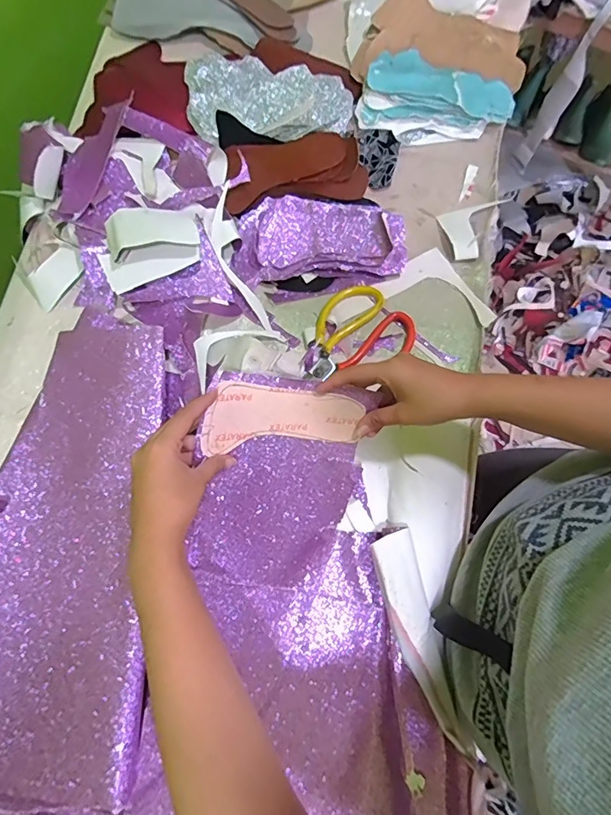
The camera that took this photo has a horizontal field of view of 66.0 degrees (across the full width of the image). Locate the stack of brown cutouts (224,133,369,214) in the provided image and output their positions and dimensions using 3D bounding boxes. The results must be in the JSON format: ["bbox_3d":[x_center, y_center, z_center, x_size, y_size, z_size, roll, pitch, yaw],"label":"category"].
[{"bbox_3d":[-0.013,-0.303,0.597,0.174,0.032,0.083,-7,95,0],"label":"stack of brown cutouts"}]

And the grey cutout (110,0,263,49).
[{"bbox_3d":[-0.173,-0.602,0.703,0.236,0.032,0.112,13,75,5],"label":"grey cutout"}]

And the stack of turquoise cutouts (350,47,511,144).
[{"bbox_3d":[0.179,-0.418,0.644,0.196,0.042,0.123,22,76,8],"label":"stack of turquoise cutouts"}]

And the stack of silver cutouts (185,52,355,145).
[{"bbox_3d":[-0.048,-0.425,0.641,0.216,0.046,0.130,-7,74,0],"label":"stack of silver cutouts"}]

